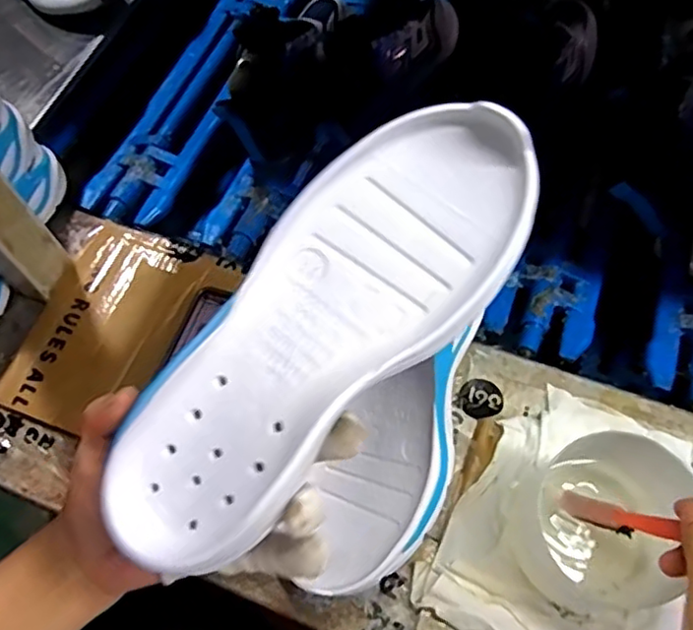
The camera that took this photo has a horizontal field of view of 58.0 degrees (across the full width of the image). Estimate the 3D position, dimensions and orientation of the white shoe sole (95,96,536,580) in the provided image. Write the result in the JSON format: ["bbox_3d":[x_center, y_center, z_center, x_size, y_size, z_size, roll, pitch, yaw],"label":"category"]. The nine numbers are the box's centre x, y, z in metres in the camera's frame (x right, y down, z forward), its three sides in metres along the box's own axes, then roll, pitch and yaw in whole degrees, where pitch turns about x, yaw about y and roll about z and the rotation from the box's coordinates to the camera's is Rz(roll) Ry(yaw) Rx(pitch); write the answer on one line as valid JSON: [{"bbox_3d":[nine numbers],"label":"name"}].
[{"bbox_3d":[-0.014,0.008,0.266,0.082,0.033,0.225,43,92,20],"label":"white shoe sole"}]

